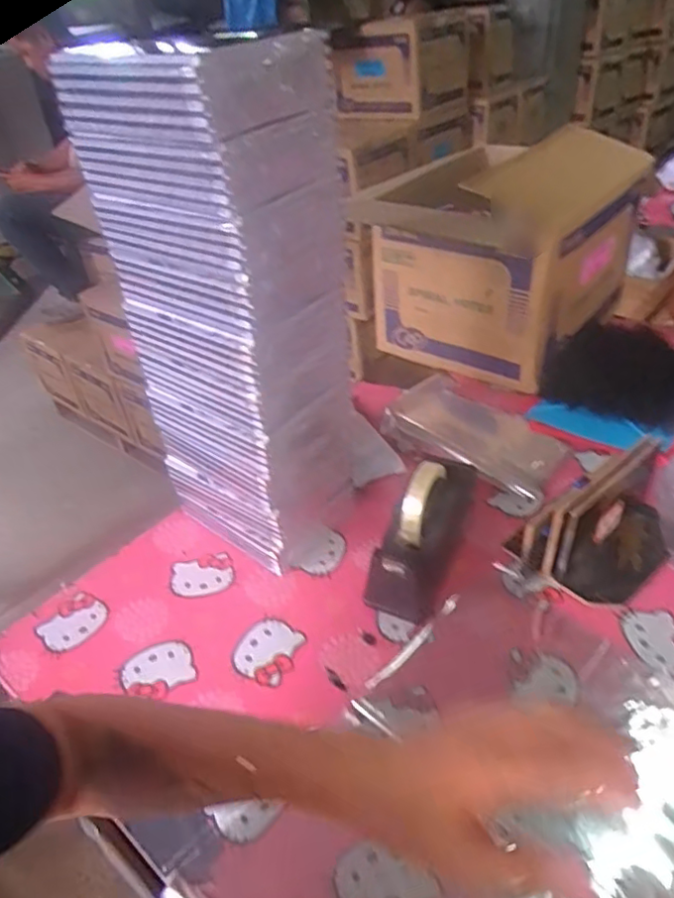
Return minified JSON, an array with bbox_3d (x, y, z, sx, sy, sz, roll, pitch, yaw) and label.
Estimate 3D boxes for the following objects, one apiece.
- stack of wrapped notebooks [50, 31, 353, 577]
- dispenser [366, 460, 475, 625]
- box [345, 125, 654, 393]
[{"bbox_3d":[-0.106,-0.121,0.696,0.211,0.530,0.170,26,48,33],"label":"stack of wrapped notebooks"},{"bbox_3d":[0.108,0.093,0.736,0.075,0.126,0.201,14,40,23],"label":"dispenser"},{"bbox_3d":[0.296,-0.373,1.141,0.395,0.320,0.438,20,45,28],"label":"box"}]

